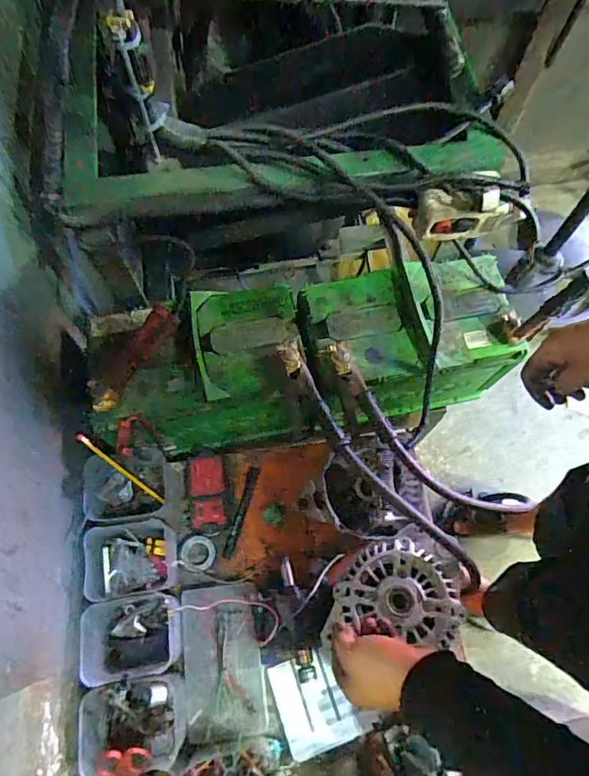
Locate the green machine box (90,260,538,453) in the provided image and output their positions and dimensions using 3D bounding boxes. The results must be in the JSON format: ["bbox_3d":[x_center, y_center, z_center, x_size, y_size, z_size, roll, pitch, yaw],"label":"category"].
[{"bbox_3d":[0.023,-0.020,0.750,0.568,0.205,0.223,-8,69,-4],"label":"green machine box"}]

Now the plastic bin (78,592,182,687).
[{"bbox_3d":[-0.198,0.308,0.613,0.105,0.078,0.091,-9,69,-5],"label":"plastic bin"}]

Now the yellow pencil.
[{"bbox_3d":[-0.230,0.108,0.659,0.148,0.012,0.010,48,70,-27],"label":"yellow pencil"}]

